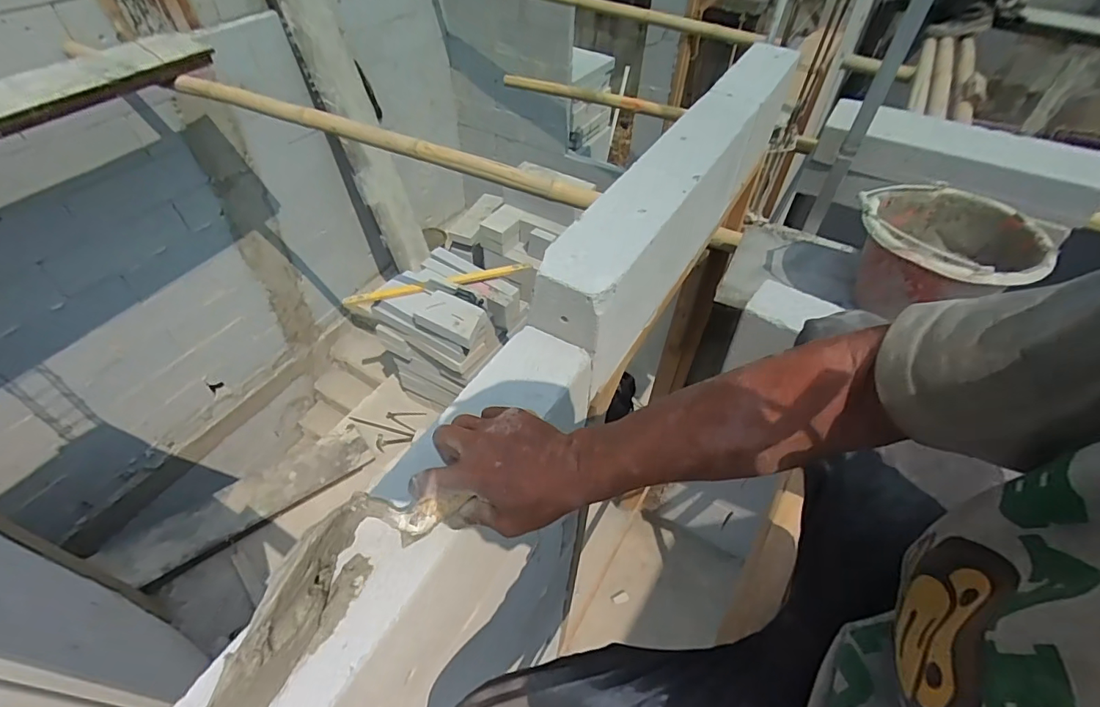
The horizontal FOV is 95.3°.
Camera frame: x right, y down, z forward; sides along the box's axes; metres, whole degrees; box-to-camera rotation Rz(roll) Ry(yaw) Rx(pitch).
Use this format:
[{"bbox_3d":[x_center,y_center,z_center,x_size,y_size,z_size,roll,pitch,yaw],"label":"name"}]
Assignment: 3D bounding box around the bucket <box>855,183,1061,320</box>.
[{"bbox_3d":[0.724,-0.176,0.952,0.268,0.199,0.277,1,49,-1],"label":"bucket"}]

